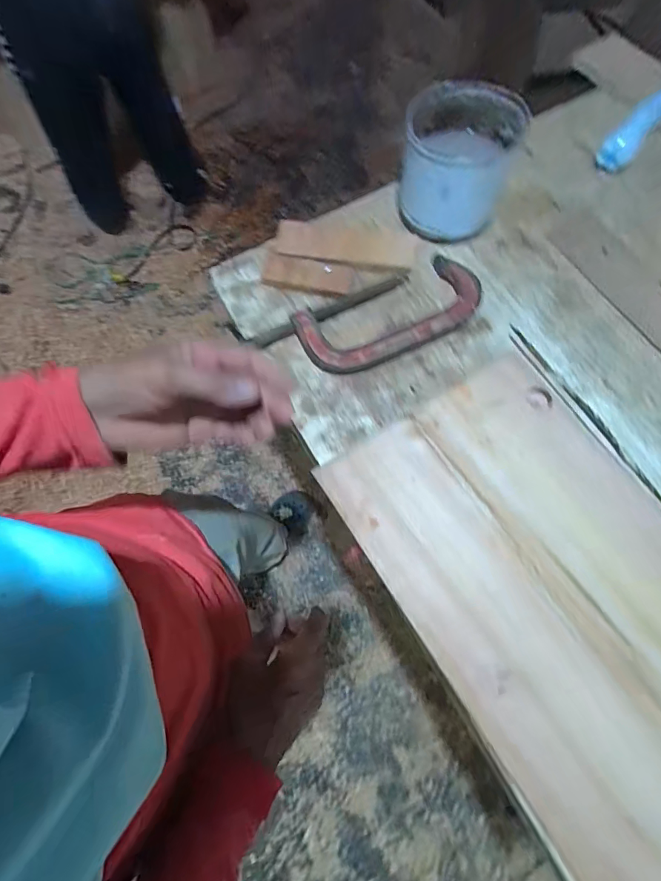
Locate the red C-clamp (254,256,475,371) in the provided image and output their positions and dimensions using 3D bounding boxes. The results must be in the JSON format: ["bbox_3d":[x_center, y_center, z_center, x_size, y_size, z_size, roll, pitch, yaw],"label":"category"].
[{"bbox_3d":[0.067,-0.180,0.648,0.335,0.020,0.126,-23,71,-7],"label":"red C-clamp"}]

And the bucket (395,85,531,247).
[{"bbox_3d":[0.187,-0.404,0.647,0.148,0.168,0.161,0,70,1],"label":"bucket"}]

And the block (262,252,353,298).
[{"bbox_3d":[-0.036,-0.260,0.676,0.138,0.018,0.052,10,71,4],"label":"block"}]

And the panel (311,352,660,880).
[{"bbox_3d":[0.291,0.197,0.502,0.344,0.027,0.609,-30,73,-9],"label":"panel"}]

